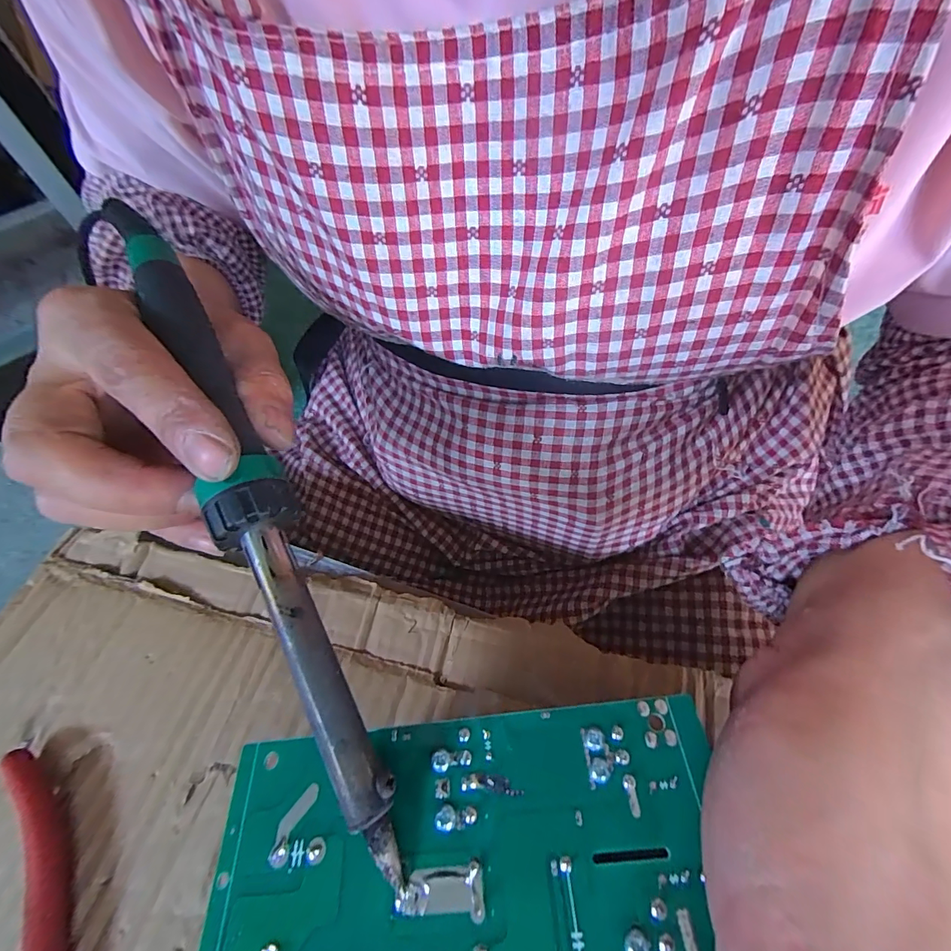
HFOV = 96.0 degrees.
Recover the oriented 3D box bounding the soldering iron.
[{"bbox_3d":[-0.072,0.001,0.134,0.022,0.021,0.218,-24,73,-18],"label":"soldering iron"}]

